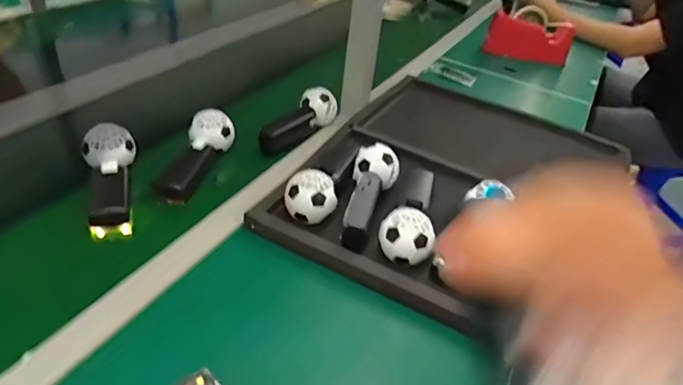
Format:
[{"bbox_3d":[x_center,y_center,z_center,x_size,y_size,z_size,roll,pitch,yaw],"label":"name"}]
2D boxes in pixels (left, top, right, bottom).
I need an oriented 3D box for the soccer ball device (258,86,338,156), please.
[{"bbox_3d":[-0.066,-0.112,0.791,0.059,0.056,0.158,24,38,23],"label":"soccer ball device"}]

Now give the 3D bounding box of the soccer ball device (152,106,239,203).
[{"bbox_3d":[-0.198,-0.053,0.693,0.062,0.058,0.158,9,35,3],"label":"soccer ball device"}]

